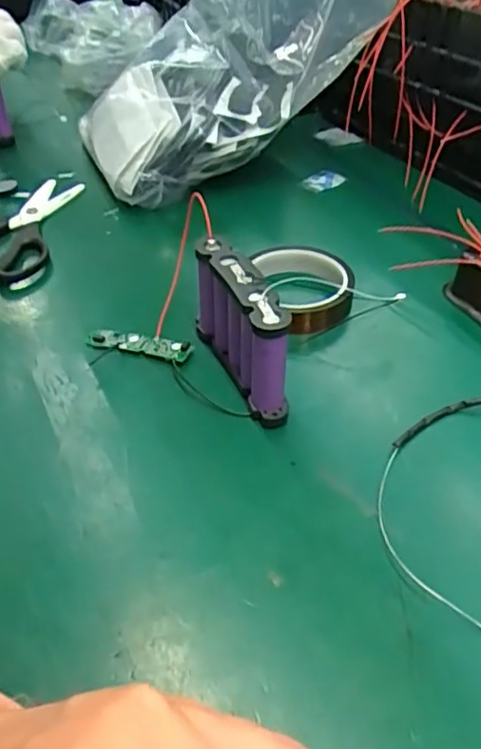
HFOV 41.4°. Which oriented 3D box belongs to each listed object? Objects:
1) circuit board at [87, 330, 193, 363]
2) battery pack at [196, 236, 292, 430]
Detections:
[{"bbox_3d":[-0.075,-0.022,0.467,0.080,0.004,0.017,11,66,14],"label":"circuit board"},{"bbox_3d":[0.001,-0.029,0.420,0.024,0.082,0.108,-18,44,-18],"label":"battery pack"}]

